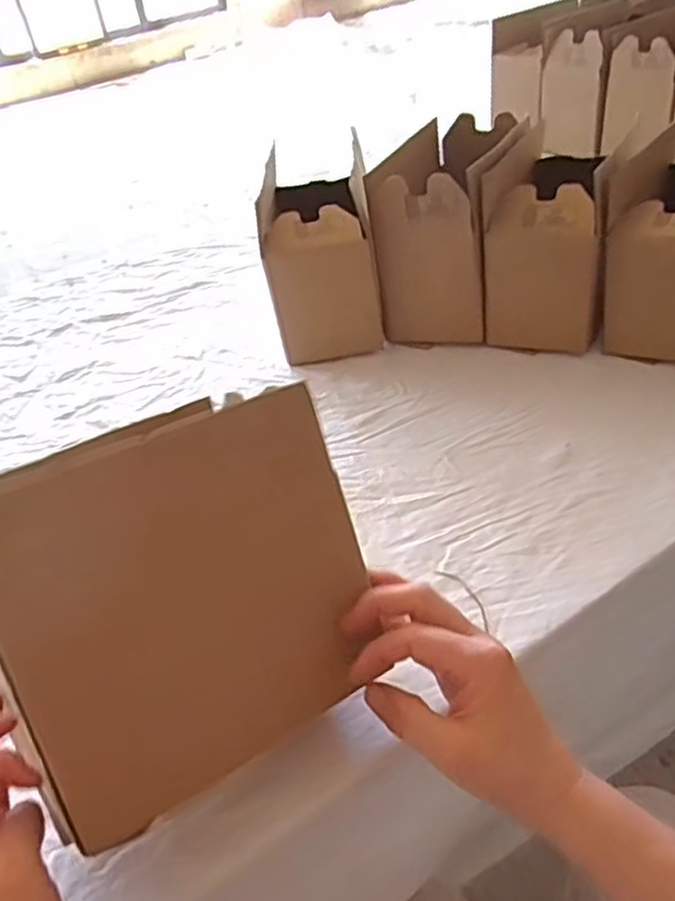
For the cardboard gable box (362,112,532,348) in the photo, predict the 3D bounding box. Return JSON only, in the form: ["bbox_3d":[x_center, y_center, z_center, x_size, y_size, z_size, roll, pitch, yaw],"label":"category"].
[{"bbox_3d":[0.131,-0.253,0.797,0.129,0.178,0.213,13,45,22],"label":"cardboard gable box"}]

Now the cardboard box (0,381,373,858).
[{"bbox_3d":[-0.082,0.078,0.381,0.192,0.187,0.038,-24,14,-26],"label":"cardboard box"}]

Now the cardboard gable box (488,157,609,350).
[{"bbox_3d":[0.233,-0.224,0.767,0.109,0.158,0.170,9,43,19],"label":"cardboard gable box"}]

